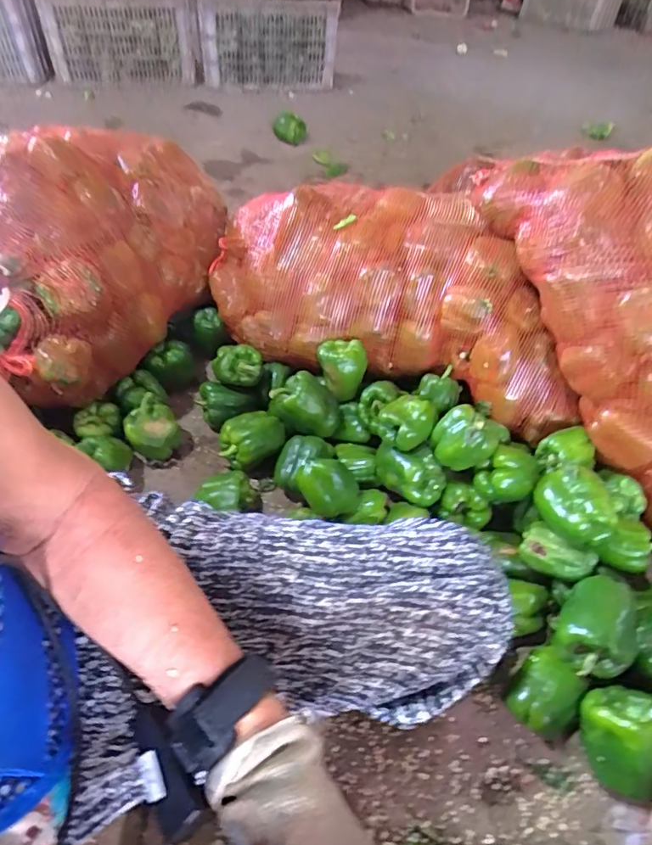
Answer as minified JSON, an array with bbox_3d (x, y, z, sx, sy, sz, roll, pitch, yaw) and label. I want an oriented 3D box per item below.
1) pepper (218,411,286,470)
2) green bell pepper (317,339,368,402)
[{"bbox_3d":[-0.127,0.028,0.879,0.102,0.058,0.085,-32,58,-28],"label":"pepper"},{"bbox_3d":[0.027,-0.097,0.893,0.072,0.074,0.095,-20,53,-21],"label":"green bell pepper"}]

